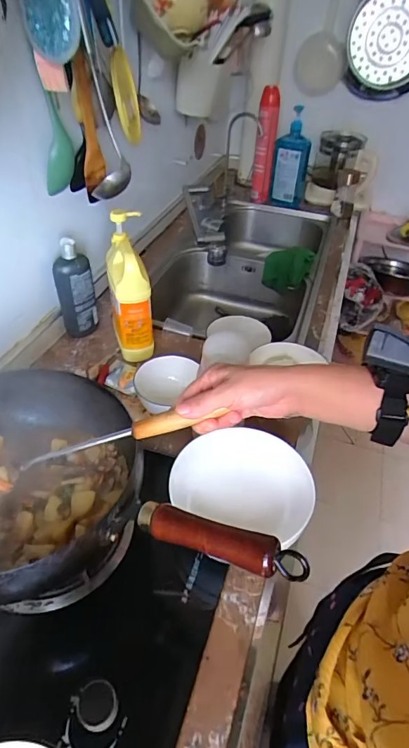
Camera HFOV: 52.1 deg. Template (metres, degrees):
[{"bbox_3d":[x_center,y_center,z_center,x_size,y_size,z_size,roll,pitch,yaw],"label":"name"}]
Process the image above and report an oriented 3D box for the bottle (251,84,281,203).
[{"bbox_3d":[0.192,-0.702,1.335,0.061,0.340,0.068,7,43,4],"label":"bottle"}]

